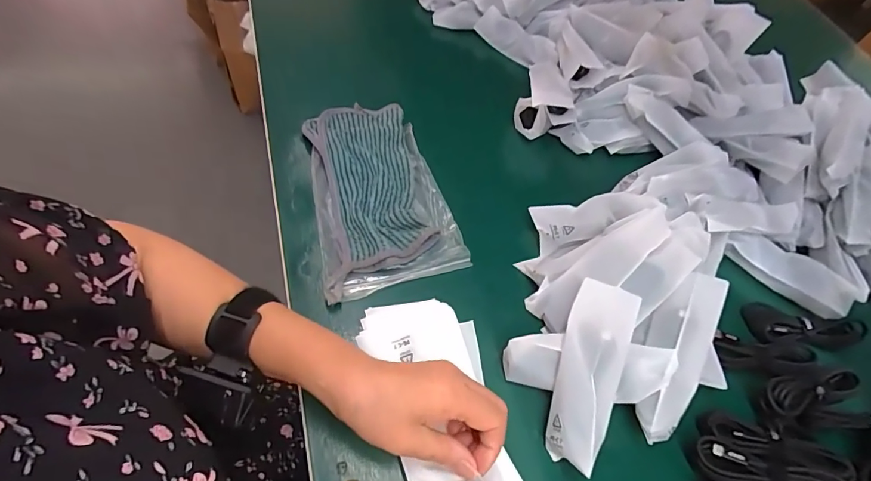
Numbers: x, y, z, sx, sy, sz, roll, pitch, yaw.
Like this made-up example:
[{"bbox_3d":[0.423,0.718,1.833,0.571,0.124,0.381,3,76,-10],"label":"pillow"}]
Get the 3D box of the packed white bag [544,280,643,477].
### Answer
[{"bbox_3d":[0.132,0.111,0.369,0.052,0.038,0.146,18,63,7],"label":"packed white bag"}]

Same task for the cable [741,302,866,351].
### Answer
[{"bbox_3d":[0.386,0.091,0.457,0.107,0.024,0.039,10,58,-3],"label":"cable"}]

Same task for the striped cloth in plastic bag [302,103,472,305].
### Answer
[{"bbox_3d":[-0.063,-0.059,0.477,0.141,0.014,0.238,-10,61,-14],"label":"striped cloth in plastic bag"}]

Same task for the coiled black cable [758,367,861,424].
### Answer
[{"bbox_3d":[0.351,0.140,0.407,0.105,0.023,0.034,-7,61,-13],"label":"coiled black cable"}]

